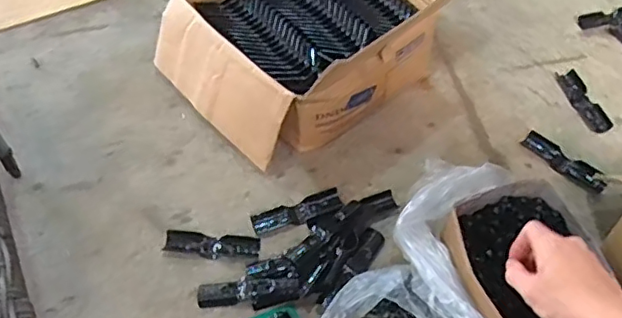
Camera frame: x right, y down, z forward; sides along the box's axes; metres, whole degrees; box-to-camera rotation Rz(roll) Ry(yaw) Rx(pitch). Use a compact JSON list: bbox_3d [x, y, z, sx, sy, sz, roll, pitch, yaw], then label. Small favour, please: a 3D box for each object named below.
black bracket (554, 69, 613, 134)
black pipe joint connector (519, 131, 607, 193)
[{"bbox_3d":[0.435,-0.093,0.933,0.036,0.011,0.125,-12,54,-7],"label":"black bracket"},{"bbox_3d":[0.375,0.002,0.868,0.035,0.014,0.128,-37,61,-23],"label":"black pipe joint connector"}]

